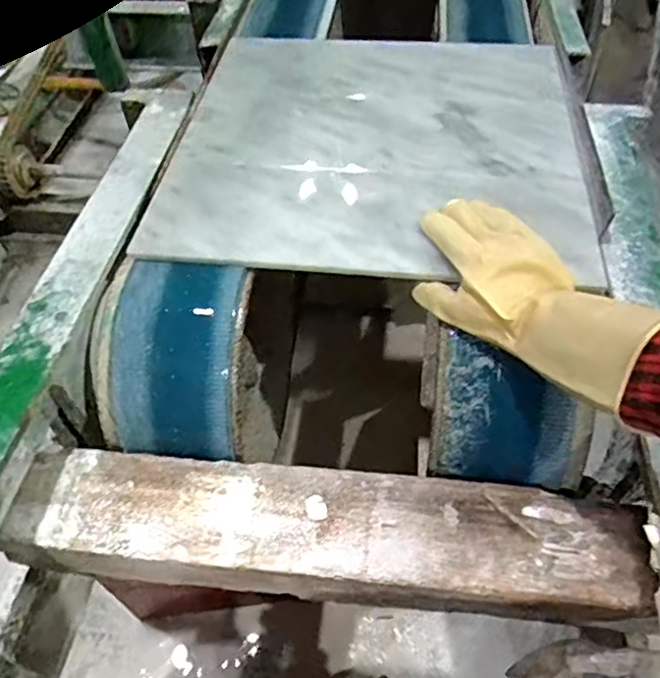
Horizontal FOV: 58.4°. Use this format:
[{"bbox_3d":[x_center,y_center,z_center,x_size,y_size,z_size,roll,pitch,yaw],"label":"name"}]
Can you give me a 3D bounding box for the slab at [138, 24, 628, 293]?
[{"bbox_3d":[0.056,-0.249,0.689,0.454,0.023,0.466,4,53,4],"label":"slab"}]

